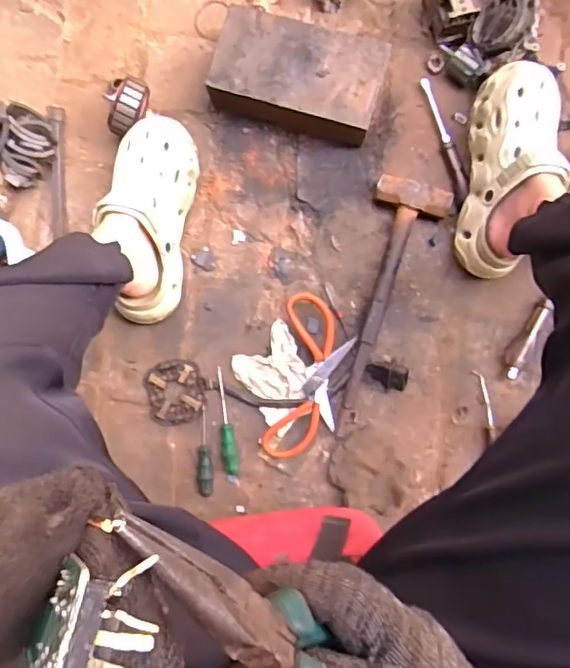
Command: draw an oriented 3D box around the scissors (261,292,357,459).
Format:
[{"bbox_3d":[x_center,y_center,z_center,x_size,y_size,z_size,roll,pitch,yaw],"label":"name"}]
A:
[{"bbox_3d":[0.034,0.062,0.759,0.094,0.035,0.225,11,89,2],"label":"scissors"}]

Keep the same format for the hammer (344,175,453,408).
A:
[{"bbox_3d":[0.134,-0.049,0.745,0.098,0.041,0.315,16,90,2],"label":"hammer"}]

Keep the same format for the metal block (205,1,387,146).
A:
[{"bbox_3d":[0.017,-0.342,0.743,0.219,0.062,0.122,17,90,2],"label":"metal block"}]

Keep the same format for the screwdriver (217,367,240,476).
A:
[{"bbox_3d":[-0.083,0.121,0.763,0.023,0.016,0.148,-8,89,2],"label":"screwdriver"}]

